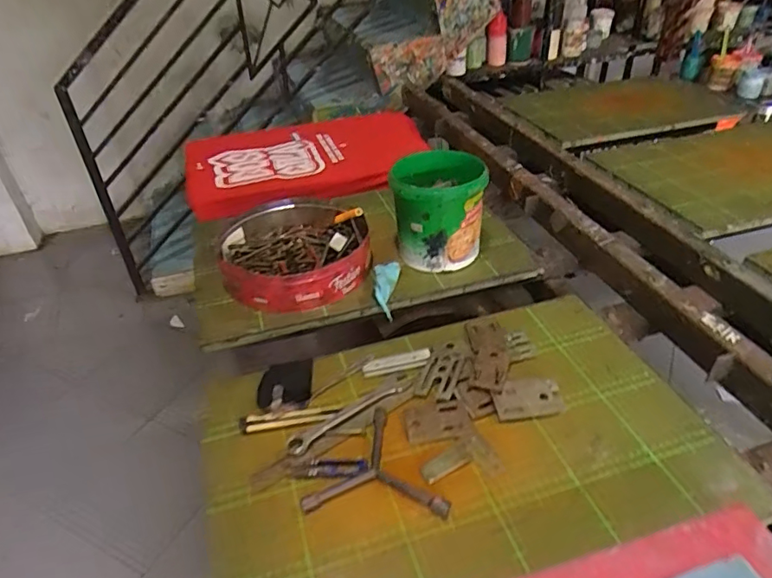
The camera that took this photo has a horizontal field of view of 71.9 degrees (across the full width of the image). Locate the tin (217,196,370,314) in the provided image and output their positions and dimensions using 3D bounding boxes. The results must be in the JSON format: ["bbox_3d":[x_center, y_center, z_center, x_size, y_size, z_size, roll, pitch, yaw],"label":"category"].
[{"bbox_3d":[-0.162,-0.068,0.957,0.251,0.070,0.275,-2,36,2],"label":"tin"}]

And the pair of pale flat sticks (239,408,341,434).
[{"bbox_3d":[-0.125,0.165,0.686,0.126,0.012,0.024,-6,37,-4],"label":"pair of pale flat sticks"}]

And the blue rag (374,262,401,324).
[{"bbox_3d":[-0.003,-0.006,0.902,0.040,0.052,0.109,3,53,11],"label":"blue rag"}]

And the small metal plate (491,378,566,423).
[{"bbox_3d":[0.184,0.143,0.694,0.092,0.004,0.055,-5,47,-11],"label":"small metal plate"}]

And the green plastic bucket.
[{"bbox_3d":[0.097,-0.143,0.949,0.157,0.155,0.170,-2,36,2],"label":"green plastic bucket"}]

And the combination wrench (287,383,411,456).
[{"bbox_3d":[-0.046,0.161,0.689,0.177,0.009,0.025,-26,42,-28],"label":"combination wrench"}]

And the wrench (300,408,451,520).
[{"bbox_3d":[-0.006,0.199,0.629,0.159,0.014,0.144,2,37,7],"label":"wrench"}]

